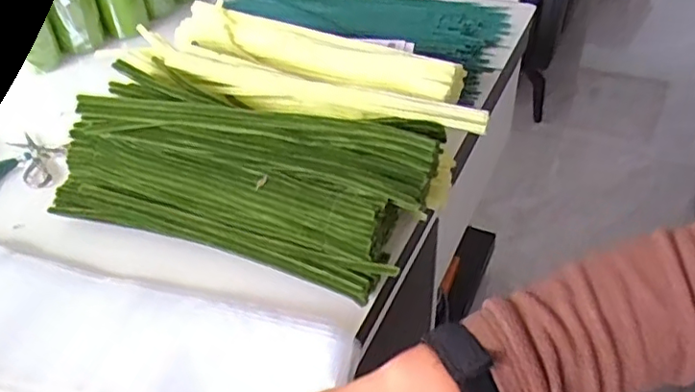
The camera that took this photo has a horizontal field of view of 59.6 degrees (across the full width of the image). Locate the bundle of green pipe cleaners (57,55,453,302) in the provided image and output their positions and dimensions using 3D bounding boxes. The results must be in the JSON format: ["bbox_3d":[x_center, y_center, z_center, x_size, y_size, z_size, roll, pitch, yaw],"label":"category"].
[{"bbox_3d":[-0.093,-0.026,0.514,0.327,0.090,0.140,15,45,19],"label":"bundle of green pipe cleaners"}]

